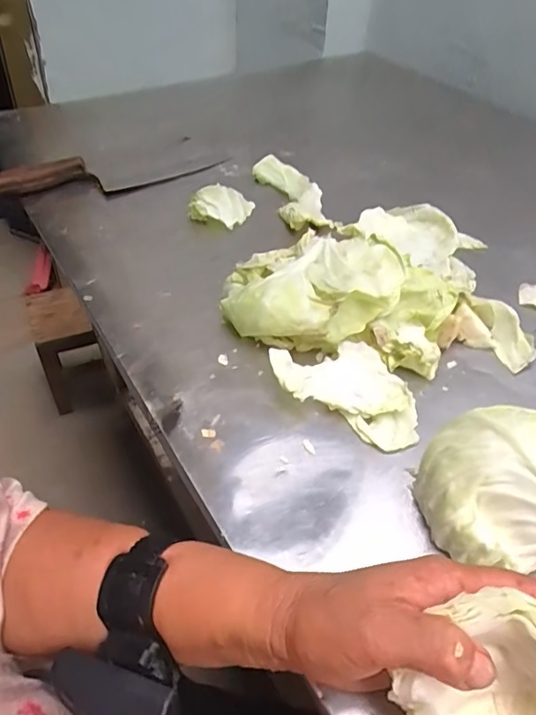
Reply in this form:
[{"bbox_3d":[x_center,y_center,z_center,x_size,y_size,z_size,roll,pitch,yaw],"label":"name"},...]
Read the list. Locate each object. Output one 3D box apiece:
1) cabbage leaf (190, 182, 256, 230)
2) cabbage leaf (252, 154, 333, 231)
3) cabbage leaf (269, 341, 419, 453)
[{"bbox_3d":[-0.055,-0.193,0.634,0.065,0.025,0.082,15,45,12],"label":"cabbage leaf"},{"bbox_3d":[0.037,-0.212,0.656,0.073,0.025,0.157,-12,46,-16],"label":"cabbage leaf"},{"bbox_3d":[0.063,0.031,0.411,0.101,0.031,0.095,-11,46,-15],"label":"cabbage leaf"}]

